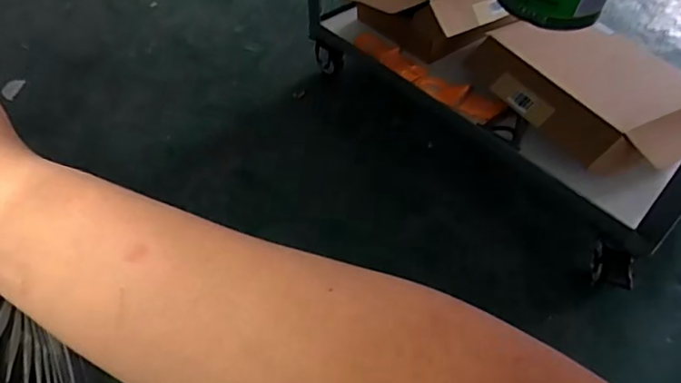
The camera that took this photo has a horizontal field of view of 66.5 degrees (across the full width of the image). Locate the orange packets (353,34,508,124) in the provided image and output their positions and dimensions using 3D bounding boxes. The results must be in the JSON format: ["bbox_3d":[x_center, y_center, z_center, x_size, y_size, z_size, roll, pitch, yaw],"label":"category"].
[{"bbox_3d":[0.178,-0.254,1.135,0.083,0.020,0.379,-36,58,-26],"label":"orange packets"}]

